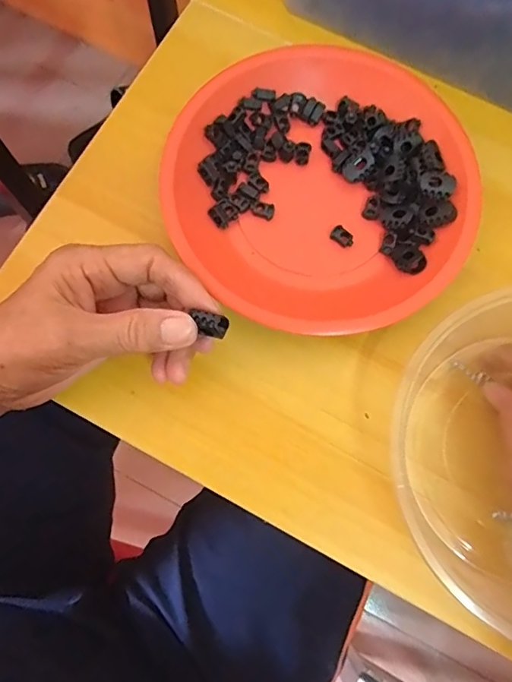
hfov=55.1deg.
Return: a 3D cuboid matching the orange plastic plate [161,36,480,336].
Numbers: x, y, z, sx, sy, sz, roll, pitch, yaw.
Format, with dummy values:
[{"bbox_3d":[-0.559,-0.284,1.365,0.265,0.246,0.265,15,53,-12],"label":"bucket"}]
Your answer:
[{"bbox_3d":[0.042,-0.099,0.317,0.186,0.033,0.183,0,77,-2],"label":"orange plastic plate"}]

